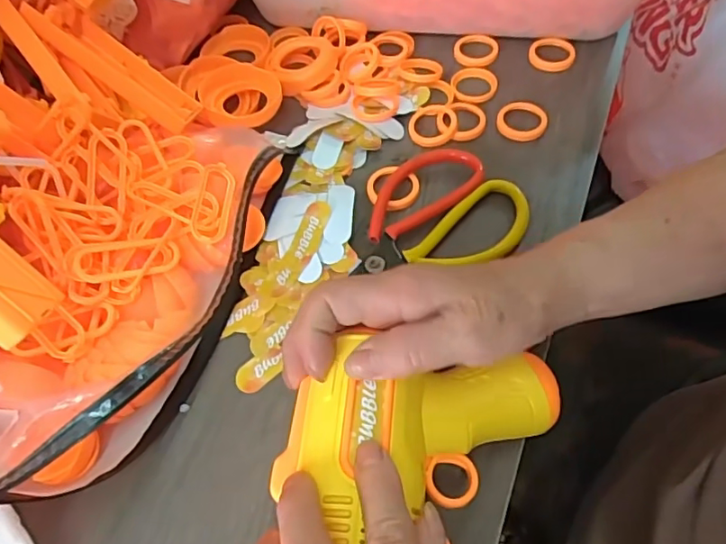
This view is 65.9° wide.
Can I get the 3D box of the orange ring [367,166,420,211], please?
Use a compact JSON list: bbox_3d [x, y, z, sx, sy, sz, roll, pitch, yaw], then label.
[{"bbox_3d":[0.021,-0.057,0.379,0.034,0.005,0.033,-1,58,2],"label":"orange ring"}]

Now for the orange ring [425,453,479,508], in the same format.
[{"bbox_3d":[0.040,0.095,0.256,0.024,0.004,0.023,1,61,-2],"label":"orange ring"}]

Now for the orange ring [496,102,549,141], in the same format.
[{"bbox_3d":[0.115,-0.110,0.407,0.035,0.005,0.034,-1,58,2],"label":"orange ring"}]

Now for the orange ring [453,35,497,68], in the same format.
[{"bbox_3d":[0.091,-0.179,0.452,0.035,0.004,0.034,7,59,7],"label":"orange ring"}]

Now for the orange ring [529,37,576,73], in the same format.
[{"bbox_3d":[0.150,-0.173,0.444,0.032,0.008,0.032,-1,58,2],"label":"orange ring"}]

